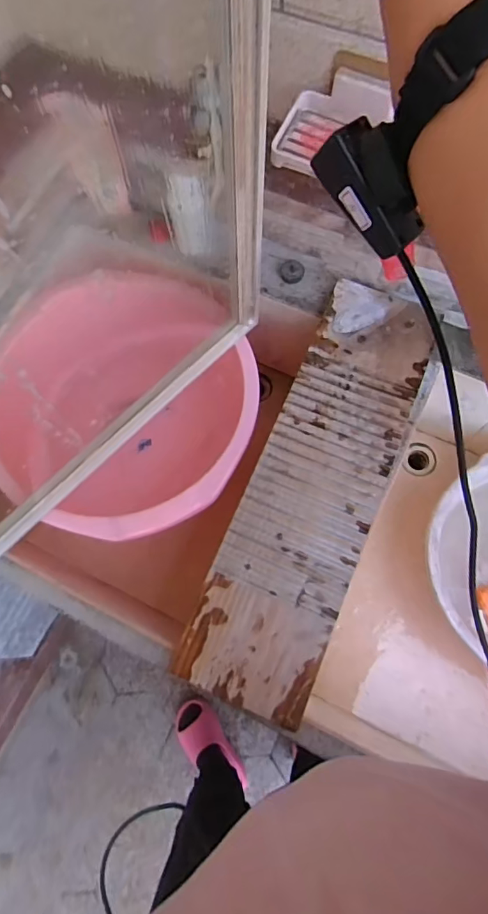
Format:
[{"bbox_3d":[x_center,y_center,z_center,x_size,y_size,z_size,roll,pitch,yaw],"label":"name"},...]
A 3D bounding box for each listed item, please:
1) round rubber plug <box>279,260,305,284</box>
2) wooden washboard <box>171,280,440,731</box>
[{"bbox_3d":[0.075,-0.286,0.738,0.033,0.019,0.036,31,76,11],"label":"round rubber plug"},{"bbox_3d":[0.098,0.031,0.615,0.165,0.017,0.551,23,74,9],"label":"wooden washboard"}]

